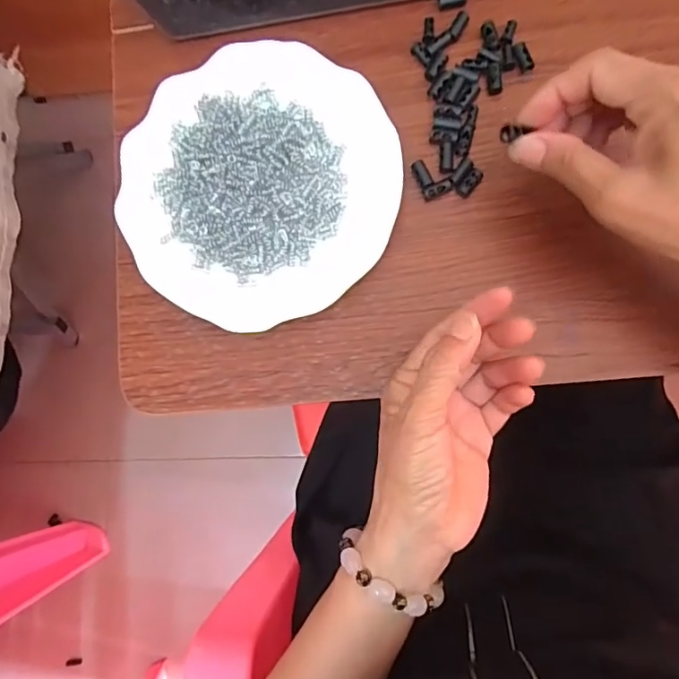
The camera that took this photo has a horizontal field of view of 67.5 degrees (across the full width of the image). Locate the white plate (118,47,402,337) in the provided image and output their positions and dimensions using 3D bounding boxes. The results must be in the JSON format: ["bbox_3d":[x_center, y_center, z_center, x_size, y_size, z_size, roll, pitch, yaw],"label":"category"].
[{"bbox_3d":[-0.053,-0.103,0.344,0.179,0.033,0.180,-1,84,6],"label":"white plate"}]

